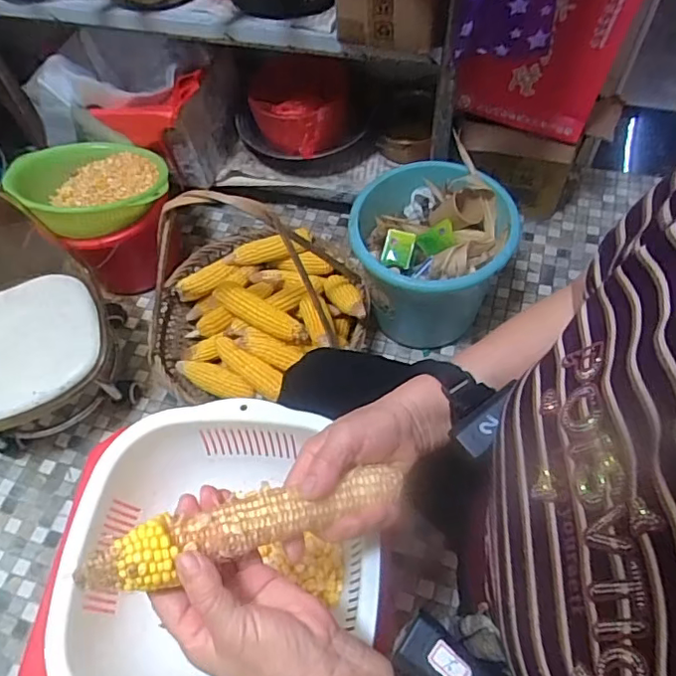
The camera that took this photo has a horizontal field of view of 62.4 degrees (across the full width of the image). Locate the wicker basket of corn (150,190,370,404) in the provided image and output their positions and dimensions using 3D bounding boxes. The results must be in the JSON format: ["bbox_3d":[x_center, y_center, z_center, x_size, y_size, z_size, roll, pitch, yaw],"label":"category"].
[{"bbox_3d":[-0.158,-0.113,0.983,0.403,0.394,0.340,0,59,4],"label":"wicker basket of corn"}]

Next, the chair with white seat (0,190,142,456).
[{"bbox_3d":[-0.606,-0.036,1.019,0.316,0.381,0.403,-38,64,-18],"label":"chair with white seat"}]

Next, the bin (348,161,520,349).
[{"bbox_3d":[0.172,-0.147,1.067,0.272,0.279,0.251,-8,59,-1],"label":"bin"}]

